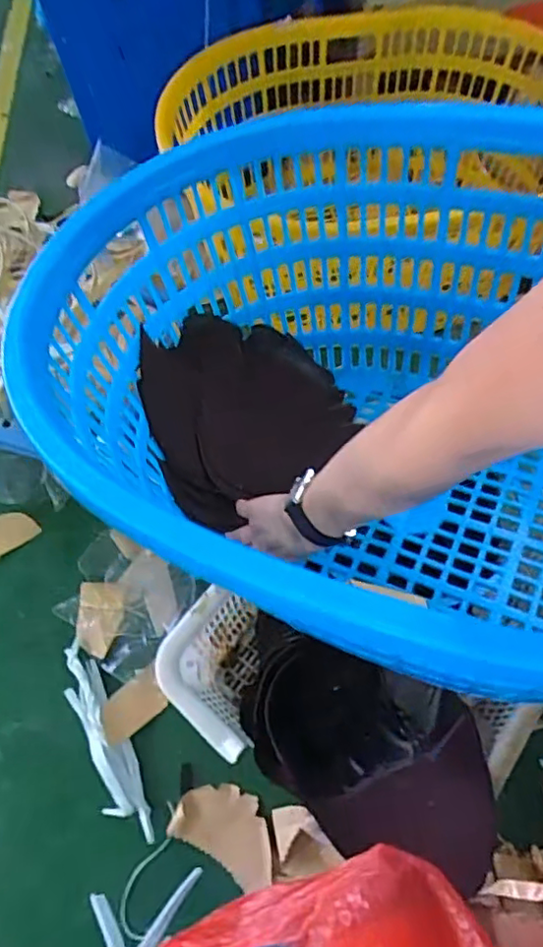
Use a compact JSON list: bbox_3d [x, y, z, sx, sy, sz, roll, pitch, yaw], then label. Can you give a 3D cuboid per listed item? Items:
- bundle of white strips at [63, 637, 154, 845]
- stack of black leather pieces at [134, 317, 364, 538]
[{"bbox_3d":[-0.196,0.306,0.701,0.049,0.019,0.236,-24,64,-13],"label":"bundle of white strips"},{"bbox_3d":[-0.019,-0.075,0.671,0.231,0.121,0.199,-19,63,-10],"label":"stack of black leather pieces"}]

